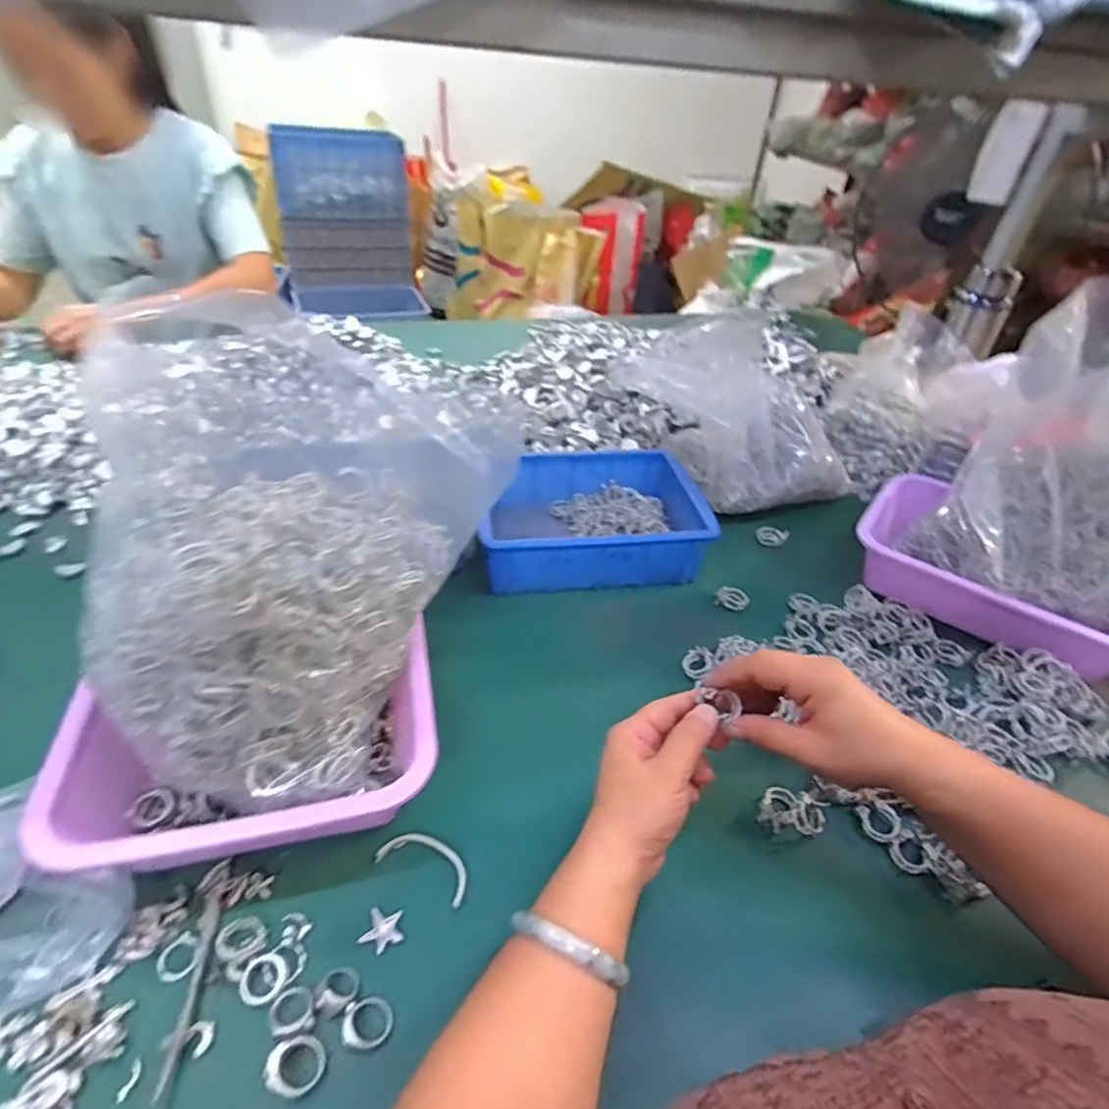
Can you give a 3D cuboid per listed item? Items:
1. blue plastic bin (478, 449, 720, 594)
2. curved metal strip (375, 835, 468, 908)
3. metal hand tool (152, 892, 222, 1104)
[{"bbox_3d":[0.037,-0.042,0.682,0.243,0.069,0.171,-1,39,-9],"label":"blue plastic bin"},{"bbox_3d":[-0.084,0.204,0.406,0.066,0.004,0.028,21,41,18],"label":"curved metal strip"},{"bbox_3d":[-0.205,0.243,0.344,0.012,0.004,0.098,-2,39,-10],"label":"metal hand tool"}]

